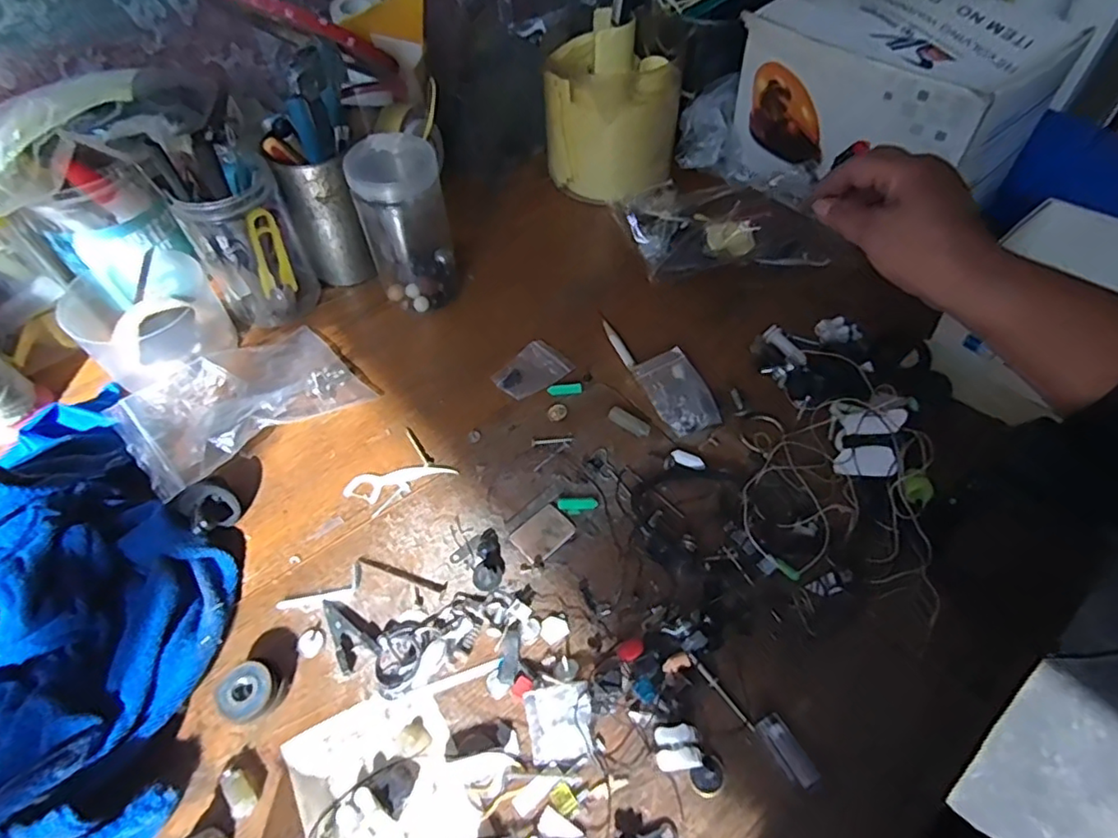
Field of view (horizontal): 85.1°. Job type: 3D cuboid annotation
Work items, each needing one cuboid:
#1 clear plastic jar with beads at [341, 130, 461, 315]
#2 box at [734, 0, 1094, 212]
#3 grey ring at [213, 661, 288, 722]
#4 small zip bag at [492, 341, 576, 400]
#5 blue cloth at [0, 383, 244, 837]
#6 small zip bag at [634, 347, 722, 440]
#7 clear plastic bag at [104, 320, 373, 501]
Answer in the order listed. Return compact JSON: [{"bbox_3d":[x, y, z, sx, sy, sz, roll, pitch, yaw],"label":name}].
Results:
[{"bbox_3d":[-0.118,-0.146,0.474,0.057,0.125,0.052,-2,53,2],"label":"clear plastic jar with beads"},{"bbox_3d":[0.273,-0.266,0.509,0.148,0.124,0.202,-33,58,-20],"label":"box"},{"bbox_3d":[-0.164,0.146,0.324,0.028,0.018,0.028,-2,53,2],"label":"grey ring"},{"bbox_3d":[-0.020,-0.036,0.461,0.041,0.004,0.053,36,63,26],"label":"small zip bag"},{"bbox_3d":[-0.283,0.092,0.336,0.282,0.073,0.151,36,63,26],"label":"blue cloth"},{"bbox_3d":[0.084,-0.018,0.433,0.040,0.018,0.063,-22,55,-13],"label":"small zip bag"},{"bbox_3d":[-0.227,-0.015,0.438,0.147,0.035,0.106,-38,60,-23],"label":"clear plastic bag"}]

